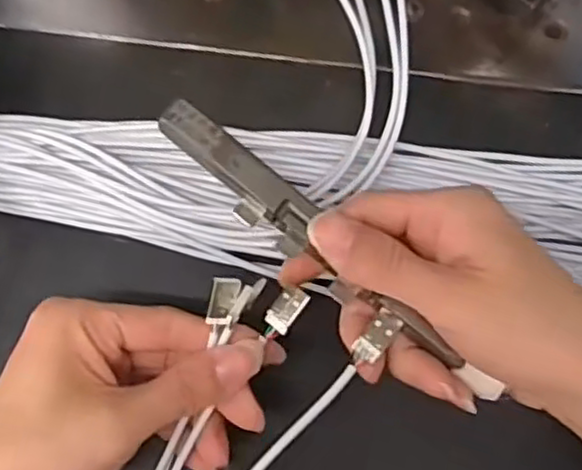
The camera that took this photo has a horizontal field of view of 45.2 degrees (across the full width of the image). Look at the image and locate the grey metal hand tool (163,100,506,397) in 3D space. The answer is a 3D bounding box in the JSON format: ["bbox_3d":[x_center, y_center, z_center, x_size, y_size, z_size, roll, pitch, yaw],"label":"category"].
[{"bbox_3d":[0.015,0.008,0.300,0.178,0.018,0.021,42,75,2],"label":"grey metal hand tool"}]

